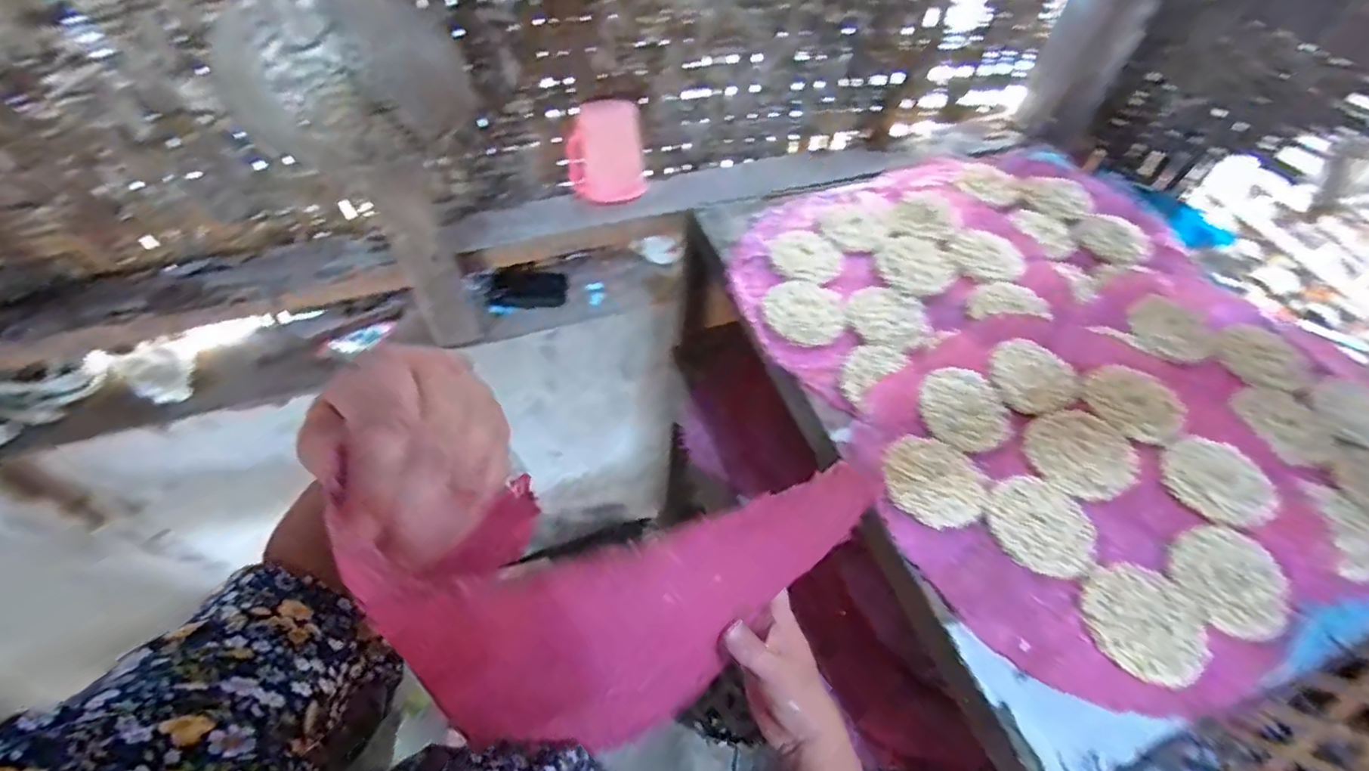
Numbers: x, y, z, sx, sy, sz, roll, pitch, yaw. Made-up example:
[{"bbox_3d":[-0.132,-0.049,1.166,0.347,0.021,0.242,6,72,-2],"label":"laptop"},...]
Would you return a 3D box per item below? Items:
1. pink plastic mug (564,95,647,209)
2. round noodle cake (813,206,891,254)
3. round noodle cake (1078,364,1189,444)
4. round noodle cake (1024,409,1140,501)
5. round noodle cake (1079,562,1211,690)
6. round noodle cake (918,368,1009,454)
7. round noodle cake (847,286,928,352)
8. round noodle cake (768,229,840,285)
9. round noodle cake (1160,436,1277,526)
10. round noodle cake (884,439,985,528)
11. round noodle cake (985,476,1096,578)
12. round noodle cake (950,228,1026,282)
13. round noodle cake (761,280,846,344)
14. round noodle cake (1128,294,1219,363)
[{"bbox_3d":[-0.108,-0.332,0.814,0.107,0.119,0.083,-2,47,-4],"label":"pink plastic mug"},{"bbox_3d":[0.193,-0.173,0.661,0.080,0.006,0.079,1,47,-1],"label":"round noodle cake"},{"bbox_3d":[0.394,0.016,0.519,0.077,0.023,0.066,33,54,26],"label":"round noodle cake"},{"bbox_3d":[0.333,0.056,0.496,0.081,0.006,0.078,-6,57,9],"label":"round noodle cake"},{"bbox_3d":[0.328,0.165,0.419,0.077,0.007,0.080,1,47,-1],"label":"round noodle cake"},{"bbox_3d":[0.248,0.018,0.517,0.075,0.011,0.081,1,47,-1],"label":"round noodle cake"},{"bbox_3d":[0.200,-0.067,0.581,0.075,0.011,0.080,1,47,-1],"label":"round noodle cake"},{"bbox_3d":[0.129,-0.140,0.628,0.073,0.011,0.081,6,47,3],"label":"round noodle cake"},{"bbox_3d":[0.437,0.076,0.480,0.078,0.023,0.075,-13,49,-14],"label":"round noodle cake"},{"bbox_3d":[0.202,0.074,0.476,0.078,0.007,0.074,1,47,-1],"label":"round noodle cake"},{"bbox_3d":[0.279,0.106,0.460,0.078,0.011,0.079,1,47,-1],"label":"round noodle cake"},{"bbox_3d":[0.321,-0.140,0.632,0.078,0.009,0.079,1,47,-1],"label":"round noodle cake"},{"bbox_3d":[0.115,-0.073,0.571,0.075,0.011,0.078,1,47,-1],"label":"round noodle cake"},{"bbox_3d":[0.493,-0.056,0.596,0.080,0.015,0.078,-34,57,-30],"label":"round noodle cake"}]

